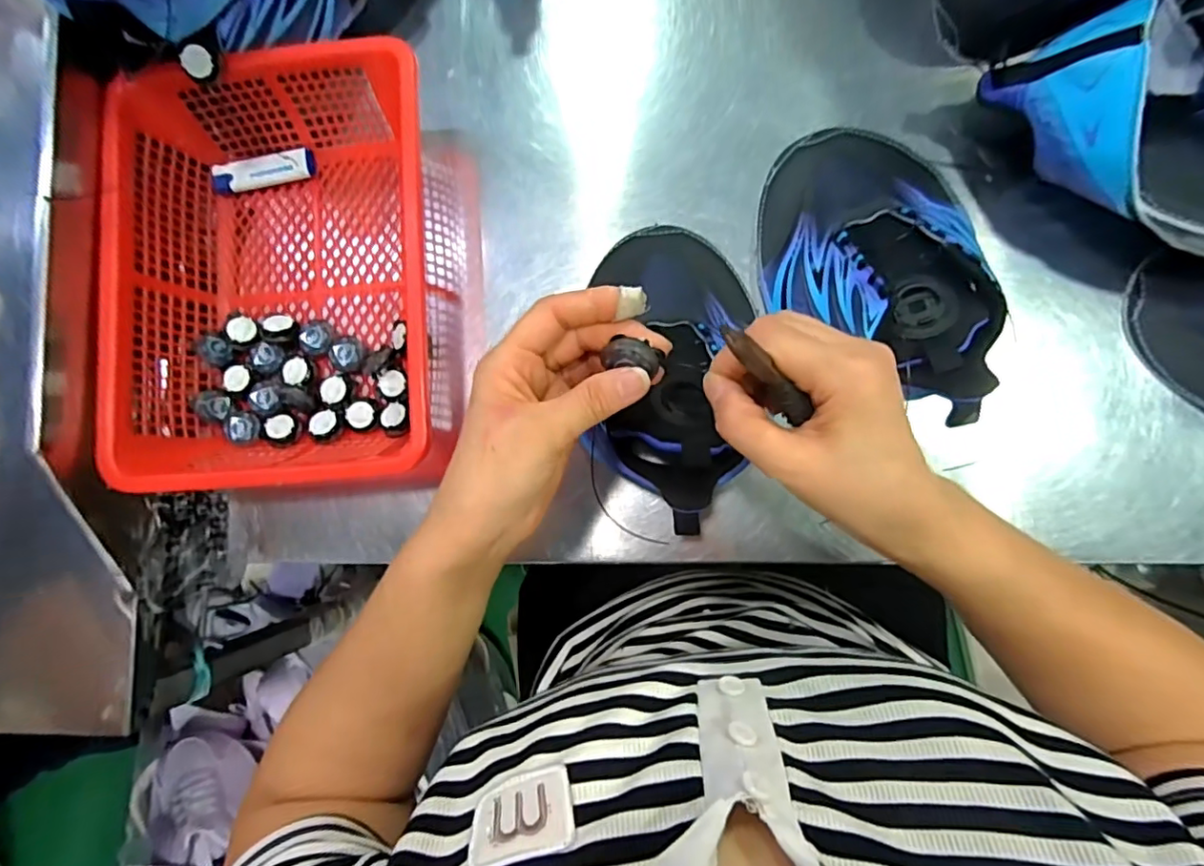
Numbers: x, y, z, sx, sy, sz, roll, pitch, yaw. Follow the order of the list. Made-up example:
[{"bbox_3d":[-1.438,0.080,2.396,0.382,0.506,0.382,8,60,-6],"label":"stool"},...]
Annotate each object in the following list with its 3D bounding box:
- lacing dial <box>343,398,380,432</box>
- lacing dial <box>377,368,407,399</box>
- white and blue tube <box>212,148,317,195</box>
[{"bbox_3d":[-0.180,-0.014,0.445,0.028,0.008,0.024,1,86,5],"label":"lacing dial"},{"bbox_3d":[-0.158,-0.037,0.446,0.020,0.007,0.022,0,86,5],"label":"lacing dial"},{"bbox_3d":[-0.275,-0.212,0.474,0.082,0.025,0.021,-10,85,5],"label":"white and blue tube"}]

